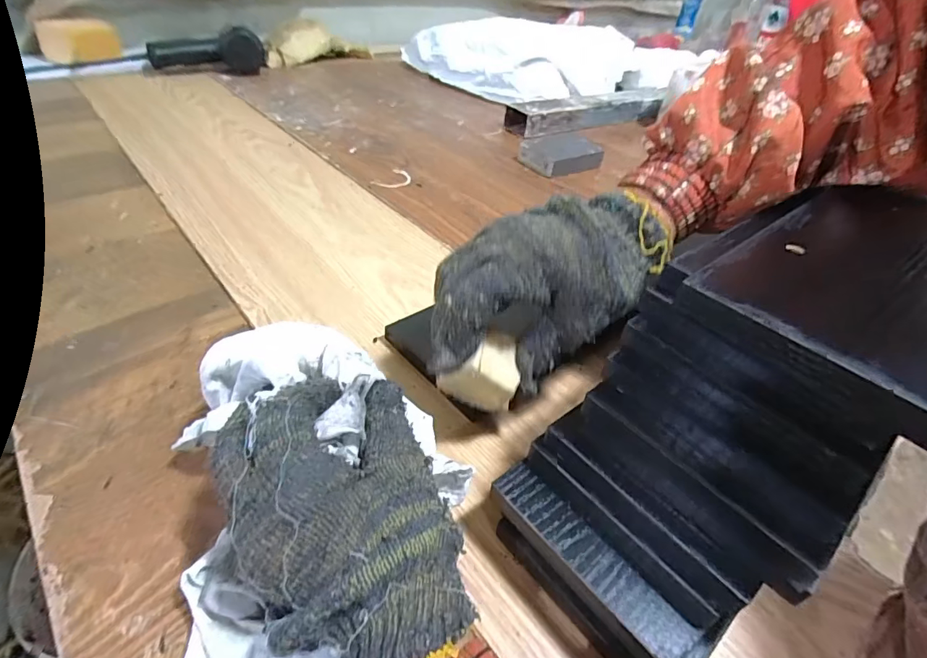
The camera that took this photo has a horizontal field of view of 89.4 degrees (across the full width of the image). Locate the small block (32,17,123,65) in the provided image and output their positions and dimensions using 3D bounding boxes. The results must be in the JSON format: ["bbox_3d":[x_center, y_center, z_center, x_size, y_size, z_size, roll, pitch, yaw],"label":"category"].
[{"bbox_3d":[-0.667,-0.497,0.817,0.113,0.070,0.027,-27,51,-33],"label":"small block"}]

